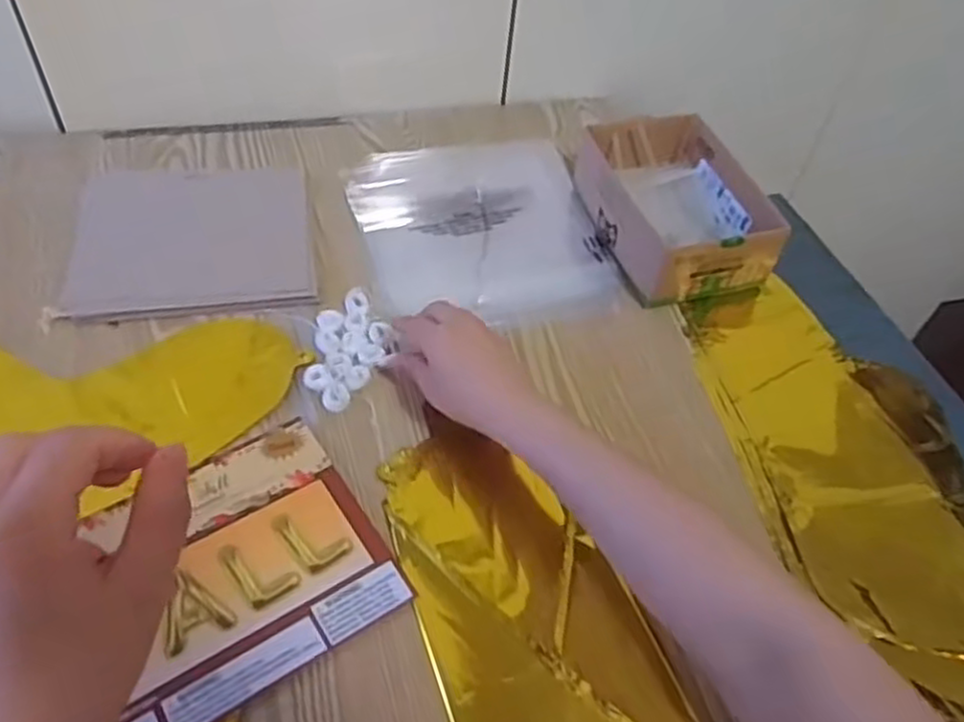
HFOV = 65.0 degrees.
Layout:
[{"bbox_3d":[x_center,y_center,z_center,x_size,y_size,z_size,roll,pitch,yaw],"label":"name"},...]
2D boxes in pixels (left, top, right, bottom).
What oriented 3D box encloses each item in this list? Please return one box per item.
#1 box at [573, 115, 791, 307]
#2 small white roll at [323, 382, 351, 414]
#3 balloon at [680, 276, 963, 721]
[{"bbox_3d":[0.175,-0.143,0.700,0.127,0.071,0.188,-12,52,-16],"label":"box"},{"bbox_3d":[-0.108,0.027,0.561,0.020,0.005,0.024,-6,50,-11],"label":"small white roll"},{"bbox_3d":[0.306,0.100,0.565,0.201,0.027,0.438,-3,49,-19],"label":"balloon"}]

